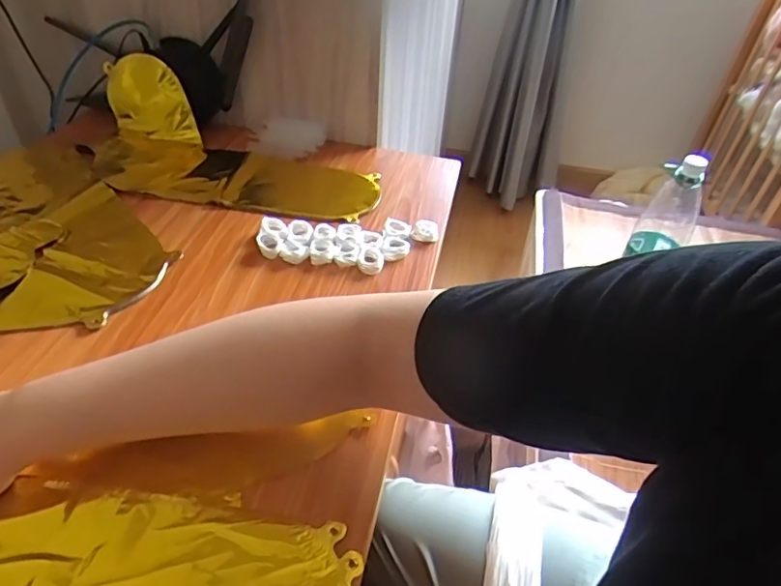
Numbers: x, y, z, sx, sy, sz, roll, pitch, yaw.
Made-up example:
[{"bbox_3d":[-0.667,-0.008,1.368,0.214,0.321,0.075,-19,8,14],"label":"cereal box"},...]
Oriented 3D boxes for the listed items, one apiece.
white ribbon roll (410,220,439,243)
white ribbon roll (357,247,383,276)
[{"bbox_3d":[0.039,-0.070,0.625,0.031,0.017,0.021,7,41,1],"label":"white ribbon roll"},{"bbox_3d":[-0.021,-0.034,0.581,0.026,0.009,0.031,7,41,1],"label":"white ribbon roll"}]

